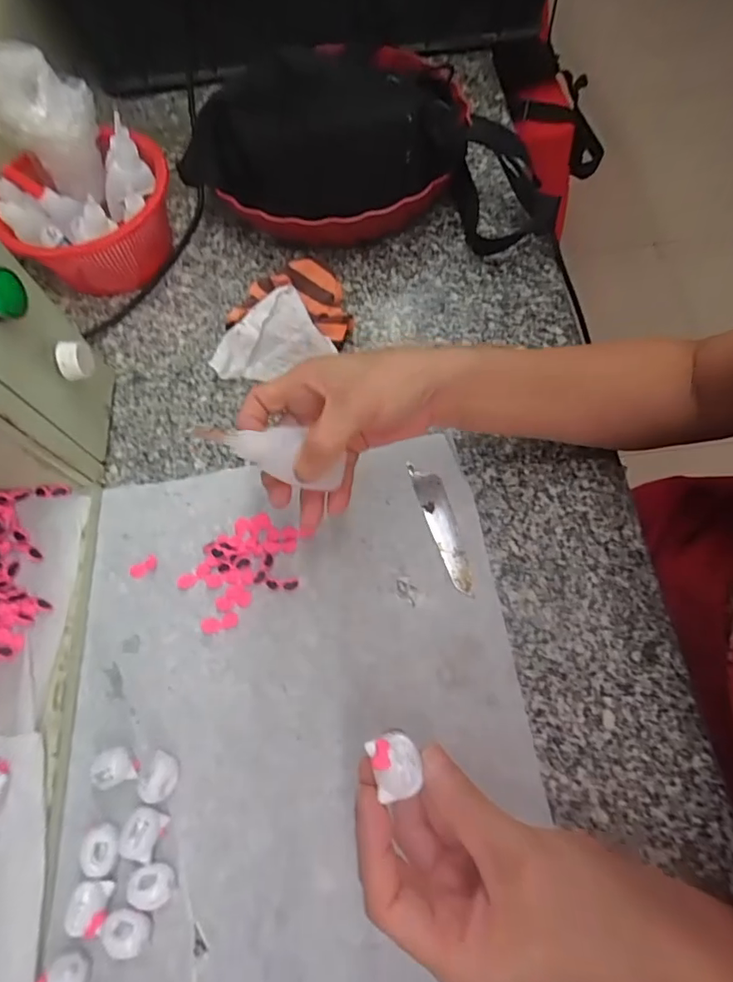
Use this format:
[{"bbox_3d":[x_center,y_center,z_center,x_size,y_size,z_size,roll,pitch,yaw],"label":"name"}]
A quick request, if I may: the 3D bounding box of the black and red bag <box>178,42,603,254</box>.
[{"bbox_3d":[0.011,-0.317,0.470,0.286,0.097,0.202,-3,67,2],"label":"black and red bag"}]

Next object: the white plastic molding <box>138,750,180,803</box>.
[{"bbox_3d":[-0.124,0.173,0.315,0.018,0.015,0.025,16,69,9],"label":"white plastic molding"}]

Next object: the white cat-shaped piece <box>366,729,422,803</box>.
[{"bbox_3d":[0.012,0.116,0.224,0.021,0.007,0.023,-12,67,-2],"label":"white cat-shaped piece"}]

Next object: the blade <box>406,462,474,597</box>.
[{"bbox_3d":[0.056,0.024,0.377,0.020,0.004,0.103,-17,67,-4],"label":"blade"}]

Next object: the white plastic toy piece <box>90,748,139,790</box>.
[{"bbox_3d":[-0.154,0.167,0.318,0.021,0.016,0.022,-1,67,3],"label":"white plastic toy piece"}]

